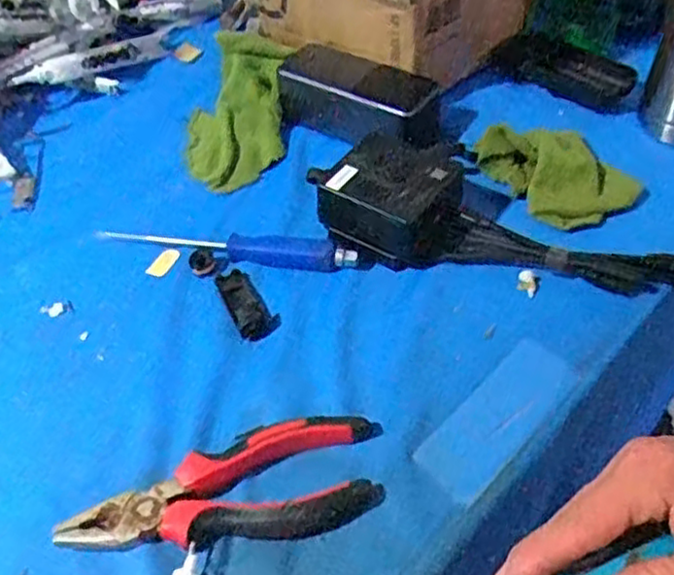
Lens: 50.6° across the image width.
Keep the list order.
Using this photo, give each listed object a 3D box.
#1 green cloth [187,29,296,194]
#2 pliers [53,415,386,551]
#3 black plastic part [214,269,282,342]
[{"bbox_3d":[-0.082,-0.156,0.600,0.078,0.024,0.191,0,47,4],"label":"green cloth"},{"bbox_3d":[-0.058,0.106,0.371,0.161,0.024,0.058,-10,47,-6],"label":"pliers"},{"bbox_3d":[-0.059,0.010,0.468,0.026,0.008,0.055,-24,50,-18],"label":"black plastic part"}]

